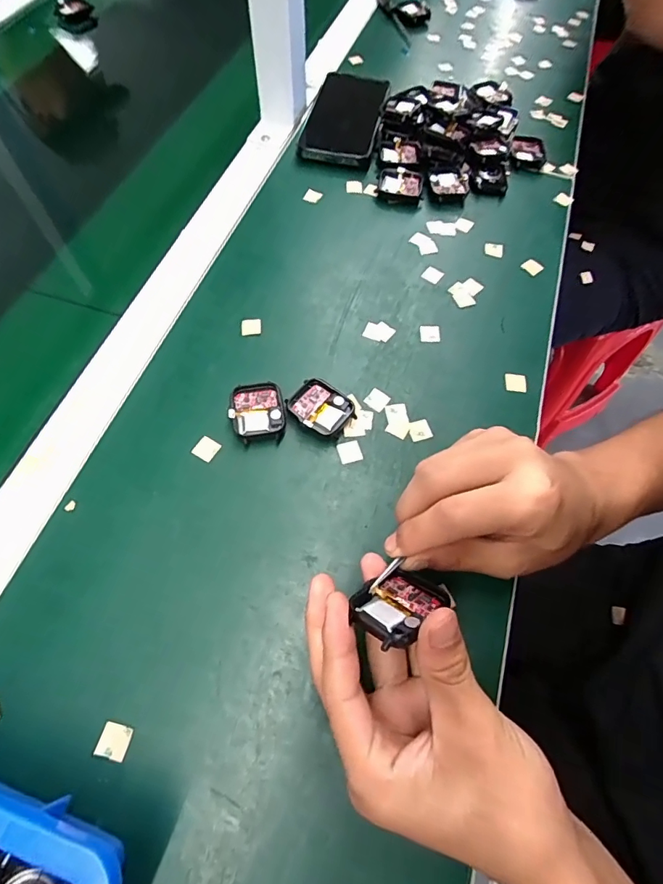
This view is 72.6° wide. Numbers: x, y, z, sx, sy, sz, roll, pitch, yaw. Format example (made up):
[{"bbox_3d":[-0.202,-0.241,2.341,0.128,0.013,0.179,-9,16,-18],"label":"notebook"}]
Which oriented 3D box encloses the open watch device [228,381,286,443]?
[{"bbox_3d":[-0.054,-0.022,0.329,0.037,0.012,0.042,-11,64,-7],"label":"open watch device"}]

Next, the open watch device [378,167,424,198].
[{"bbox_3d":[0.068,-0.254,0.445,0.043,0.008,0.040,8,63,2],"label":"open watch device"}]

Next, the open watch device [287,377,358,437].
[{"bbox_3d":[-0.008,-0.024,0.334,0.044,0.011,0.036,35,67,15],"label":"open watch device"}]

